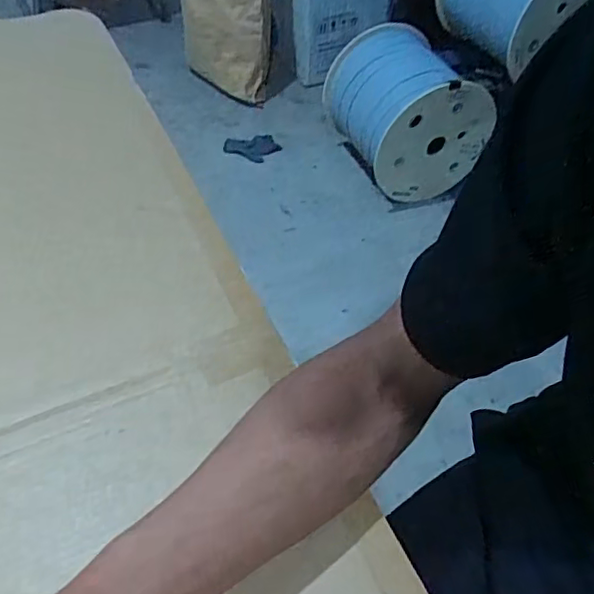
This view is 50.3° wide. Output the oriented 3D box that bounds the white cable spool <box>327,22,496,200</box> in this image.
[{"bbox_3d":[0.300,-0.527,1.730,0.337,0.324,0.377,-11,50,-11],"label":"white cable spool"}]

